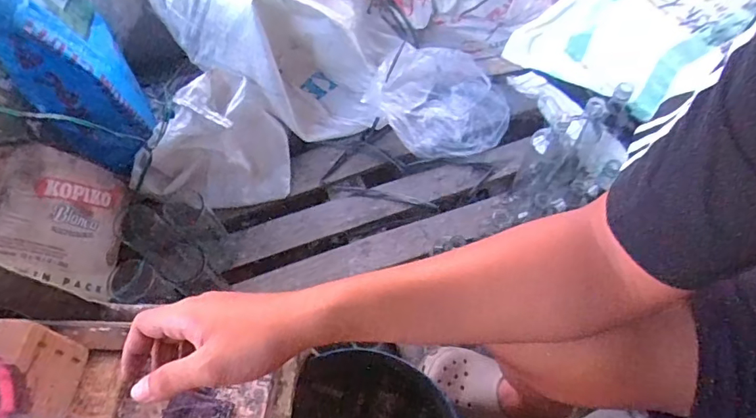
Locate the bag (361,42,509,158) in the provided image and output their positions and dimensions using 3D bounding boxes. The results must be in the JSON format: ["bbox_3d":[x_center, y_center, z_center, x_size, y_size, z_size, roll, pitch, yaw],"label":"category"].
[{"bbox_3d":[0.150,-0.273,1.179,0.340,0.103,0.301,13,62,8],"label":"bag"}]

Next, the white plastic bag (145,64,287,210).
[{"bbox_3d":[-0.357,-0.165,1.064,0.297,0.183,0.261,-1,60,1],"label":"white plastic bag"}]

